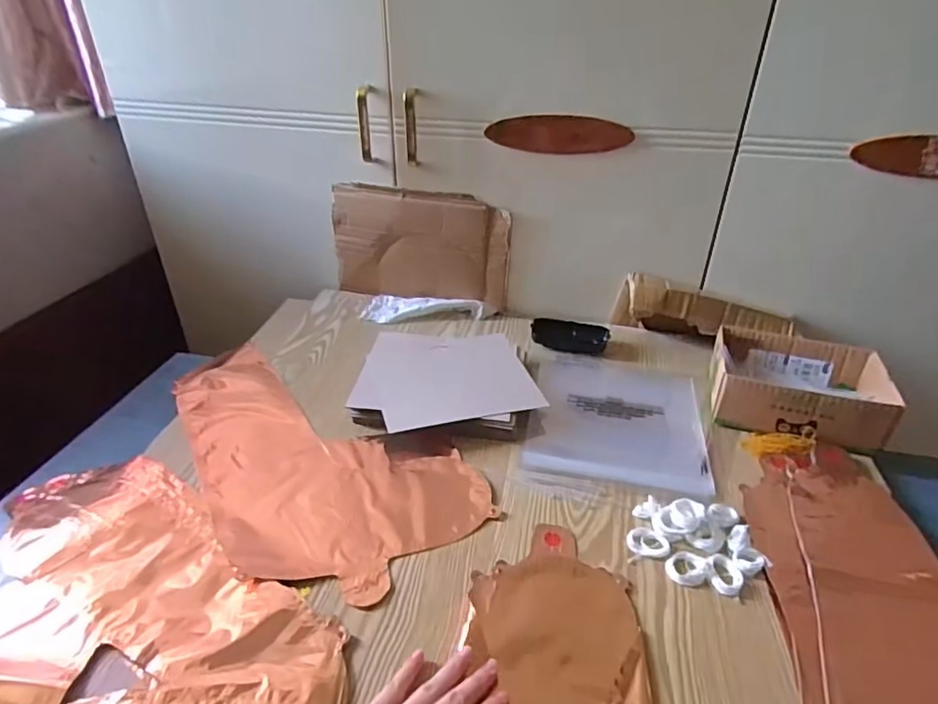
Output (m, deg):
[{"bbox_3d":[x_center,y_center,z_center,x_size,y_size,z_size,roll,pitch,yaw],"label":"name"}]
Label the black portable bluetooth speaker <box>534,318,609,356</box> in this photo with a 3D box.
[{"bbox_3d":[0.146,-0.025,0.820,0.106,0.025,0.051,6,32,5],"label":"black portable bluetooth speaker"}]

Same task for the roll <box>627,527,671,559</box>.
[{"bbox_3d":[0.165,0.176,0.521,0.038,0.009,0.026,12,33,13],"label":"roll"}]

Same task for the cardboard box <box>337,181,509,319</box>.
[{"bbox_3d":[-0.074,-0.156,0.864,0.271,0.176,0.032,11,33,12],"label":"cardboard box"}]

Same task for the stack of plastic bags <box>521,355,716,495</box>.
[{"bbox_3d":[0.179,0.071,0.692,0.196,0.016,0.238,8,33,9],"label":"stack of plastic bags"}]

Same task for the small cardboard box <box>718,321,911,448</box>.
[{"bbox_3d":[0.388,0.038,0.678,0.183,0.062,0.142,14,34,16],"label":"small cardboard box"}]

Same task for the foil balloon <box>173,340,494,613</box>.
[{"bbox_3d":[-0.193,0.101,0.632,0.223,0.014,0.430,-24,41,-36],"label":"foil balloon"}]

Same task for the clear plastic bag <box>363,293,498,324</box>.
[{"bbox_3d":[-0.062,-0.065,0.867,0.196,0.025,0.078,8,33,8],"label":"clear plastic bag"}]

